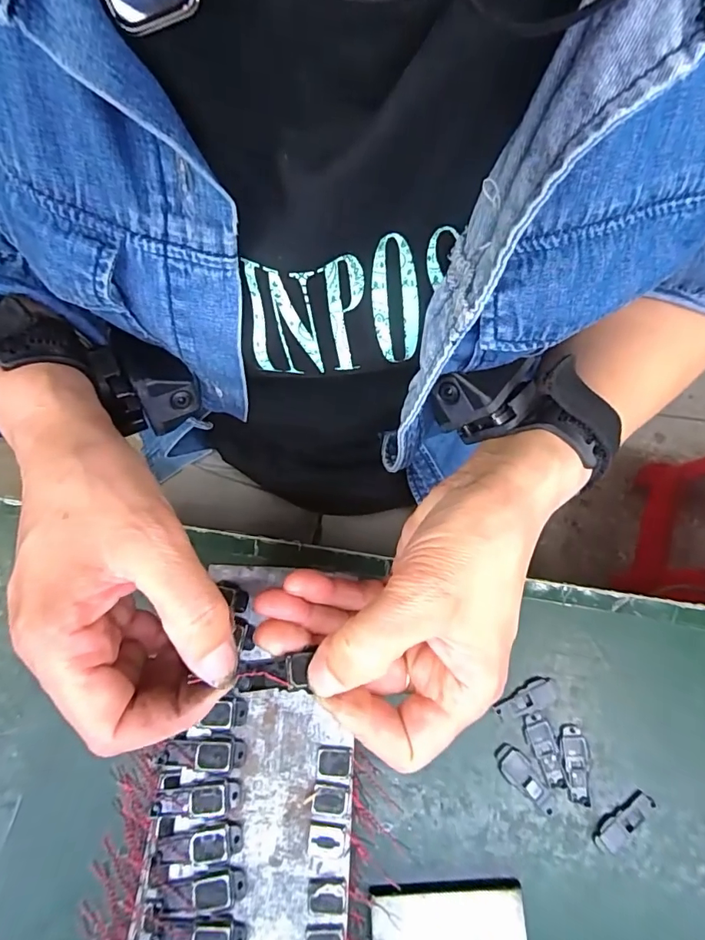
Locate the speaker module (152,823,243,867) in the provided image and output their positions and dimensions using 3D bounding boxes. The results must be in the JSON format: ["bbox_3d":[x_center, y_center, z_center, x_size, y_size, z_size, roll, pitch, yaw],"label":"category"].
[{"bbox_3d":[-0.071,0.170,0.217,0.040,0.007,0.015,-12,72,-5],"label":"speaker module"}]

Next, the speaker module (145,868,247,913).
[{"bbox_3d":[-0.071,0.187,0.215,0.046,0.010,0.014,-6,62,1],"label":"speaker module"}]

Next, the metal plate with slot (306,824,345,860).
[{"bbox_3d":[-0.012,0.168,0.217,0.017,0.004,0.013,5,72,1],"label":"metal plate with slot"}]

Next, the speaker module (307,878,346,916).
[{"bbox_3d":[-0.011,0.188,0.212,0.016,0.004,0.013,-5,72,-3],"label":"speaker module"}]

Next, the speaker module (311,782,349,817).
[{"bbox_3d":[-0.010,0.151,0.221,0.017,0.004,0.013,8,72,2],"label":"speaker module"}]

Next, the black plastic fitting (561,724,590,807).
[{"bbox_3d":[0.129,0.170,0.277,0.014,0.004,0.041,-3,74,-1],"label":"black plastic fitting"}]

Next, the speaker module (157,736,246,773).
[{"bbox_3d":[-0.071,0.133,0.227,0.038,0.004,0.015,3,72,0],"label":"speaker module"}]

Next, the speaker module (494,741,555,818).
[{"bbox_3d":[0.100,0.176,0.275,0.042,0.004,0.016,42,78,11],"label":"speaker module"}]

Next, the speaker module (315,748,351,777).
[{"bbox_3d":[-0.009,0.137,0.226,0.016,0.004,0.012,1,72,-1],"label":"speaker module"}]

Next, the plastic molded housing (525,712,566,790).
[{"bbox_3d":[0.112,0.162,0.278,0.013,0.004,0.040,-13,75,-4],"label":"plastic molded housing"}]

